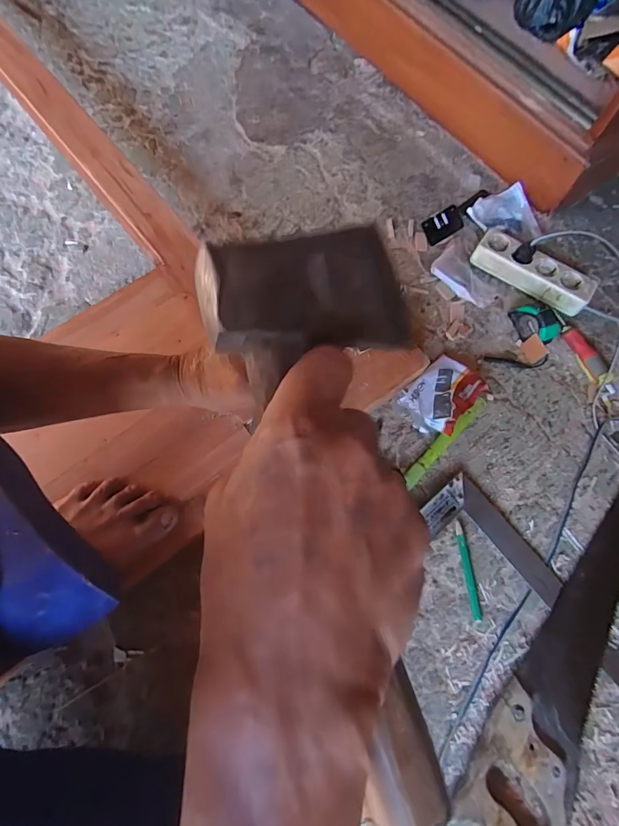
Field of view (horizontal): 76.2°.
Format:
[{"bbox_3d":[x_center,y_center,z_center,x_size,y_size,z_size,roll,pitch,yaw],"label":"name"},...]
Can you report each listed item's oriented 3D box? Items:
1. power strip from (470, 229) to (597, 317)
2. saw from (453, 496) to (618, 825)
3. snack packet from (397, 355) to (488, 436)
[{"bbox_3d":[0.380,-0.241,0.681,0.196,0.049,0.064,34,73,9],"label":"power strip"},{"bbox_3d":[0.355,0.290,0.513,0.115,0.027,0.497,35,74,9],"label":"saw"},{"bbox_3d":[0.203,-0.028,0.611,0.090,0.033,0.122,39,74,10],"label":"snack packet"}]

